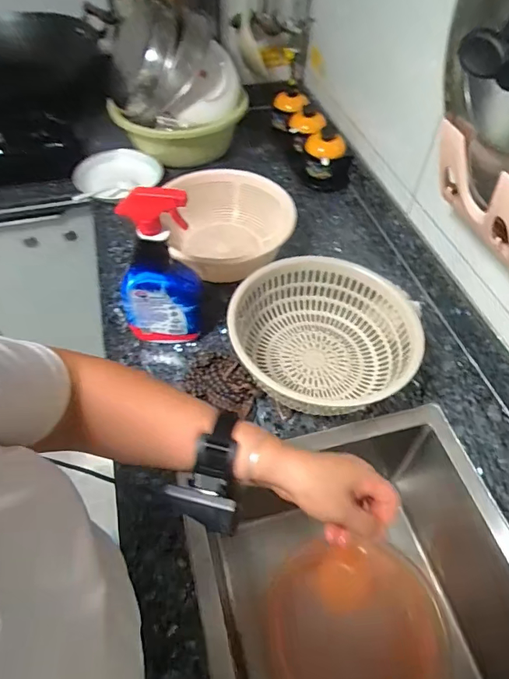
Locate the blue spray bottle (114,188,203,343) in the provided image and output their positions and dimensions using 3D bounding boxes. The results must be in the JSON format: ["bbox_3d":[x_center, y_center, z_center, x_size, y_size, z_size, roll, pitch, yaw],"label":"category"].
[{"bbox_3d":[-0.145,-0.102,0.663,0.118,0.266,0.047,0,52,-1],"label":"blue spray bottle"}]

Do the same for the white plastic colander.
[{"bbox_3d":[0.099,-0.002,0.697,0.255,0.112,0.275,1,52,-1],"label":"white plastic colander"}]

